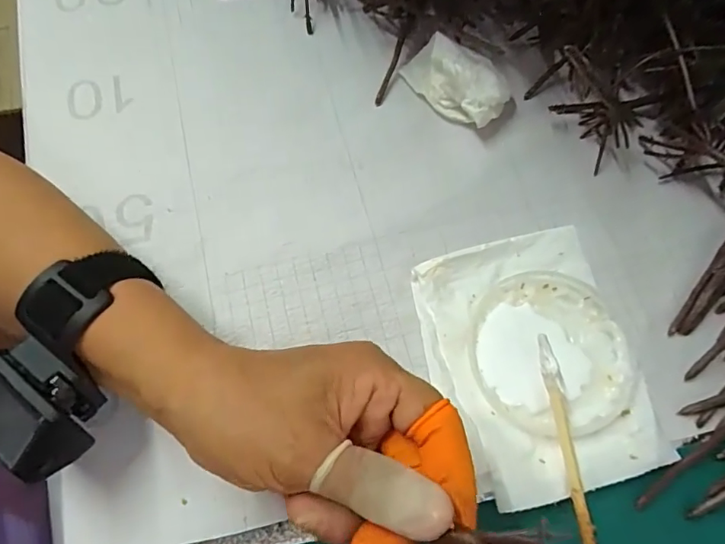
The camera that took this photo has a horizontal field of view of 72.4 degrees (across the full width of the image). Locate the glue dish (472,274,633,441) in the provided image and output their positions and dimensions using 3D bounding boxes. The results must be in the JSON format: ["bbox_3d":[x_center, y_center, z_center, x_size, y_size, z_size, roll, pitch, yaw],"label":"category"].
[{"bbox_3d":[0.102,0.044,0.272,0.083,0.007,0.087,-11,69,-5],"label":"glue dish"}]

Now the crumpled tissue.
[{"bbox_3d":[0.061,-0.127,0.322,0.072,0.032,0.037,41,74,14],"label":"crumpled tissue"}]

